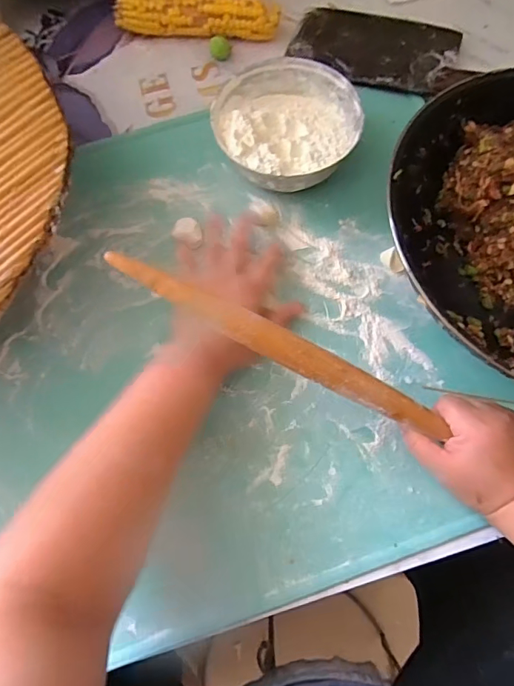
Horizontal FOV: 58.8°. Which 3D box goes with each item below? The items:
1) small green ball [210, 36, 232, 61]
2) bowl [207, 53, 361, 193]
[{"bbox_3d":[-0.043,-0.348,0.535,0.024,0.022,0.023,0,73,1],"label":"small green ball"},{"bbox_3d":[0.028,-0.217,0.467,0.143,0.060,0.137,0,73,1],"label":"bowl"}]

